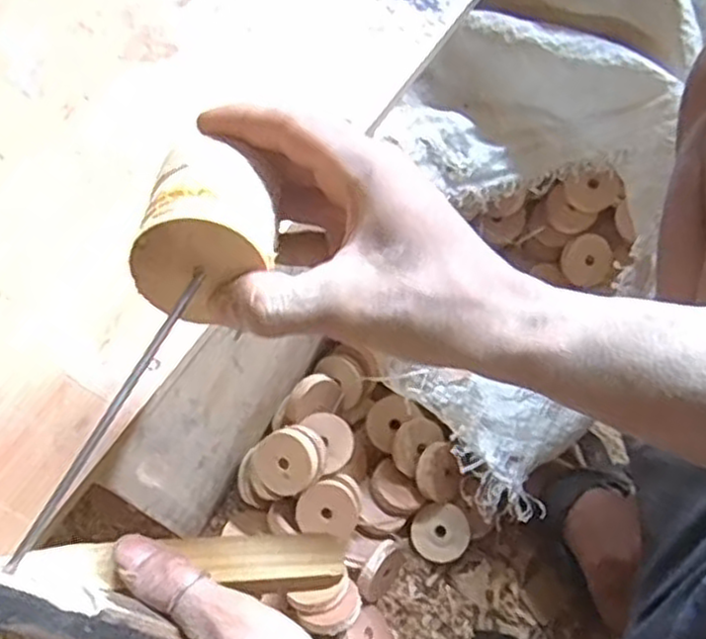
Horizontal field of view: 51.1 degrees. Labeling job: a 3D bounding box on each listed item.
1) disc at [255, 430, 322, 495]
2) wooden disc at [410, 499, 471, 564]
[{"bbox_3d":[-0.054,0.115,0.600,0.052,0.008,0.049,-1,86,8],"label":"disc"},{"bbox_3d":[0.076,0.184,0.643,0.050,0.015,0.050,0,70,0],"label":"wooden disc"}]

